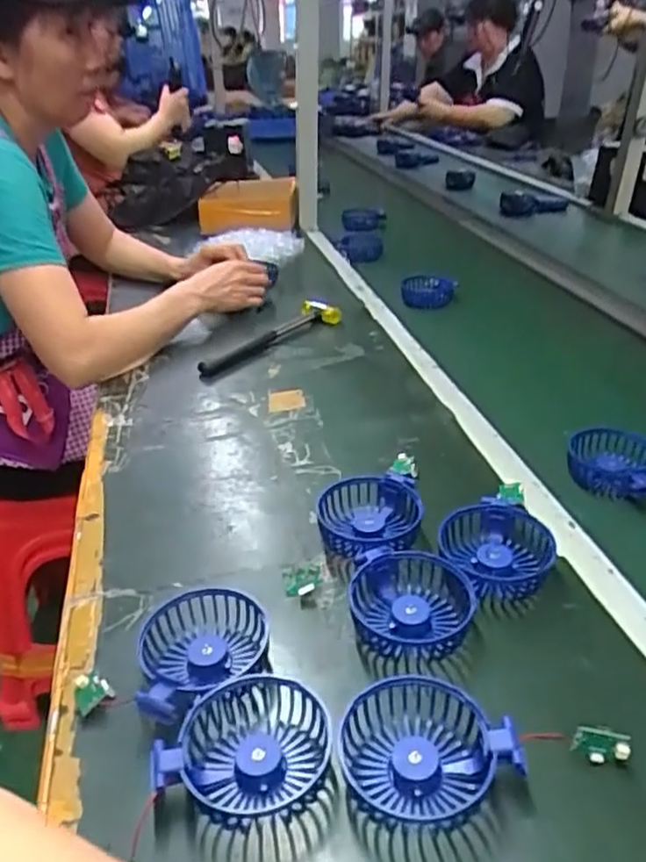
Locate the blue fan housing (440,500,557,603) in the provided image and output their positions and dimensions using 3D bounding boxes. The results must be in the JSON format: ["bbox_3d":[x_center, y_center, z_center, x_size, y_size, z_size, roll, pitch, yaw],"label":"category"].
[{"bbox_3d":[0.140,0.098,0.549,0.090,0.034,0.090,3,31,8],"label":"blue fan housing"}]

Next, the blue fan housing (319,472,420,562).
[{"bbox_3d":[0.040,0.081,0.587,0.089,0.036,0.094,-1,31,1],"label":"blue fan housing"}]

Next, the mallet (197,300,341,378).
[{"bbox_3d":[-0.080,-0.134,0.951,0.239,0.035,0.056,-26,39,-35],"label":"mallet"}]

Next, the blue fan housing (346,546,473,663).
[{"bbox_3d":[0.065,0.130,0.503,0.090,0.029,0.084,4,31,9],"label":"blue fan housing"}]

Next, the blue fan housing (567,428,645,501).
[{"bbox_3d":[0.299,0.036,0.693,0.091,0.041,0.092,-1,31,1],"label":"blue fan housing"}]

